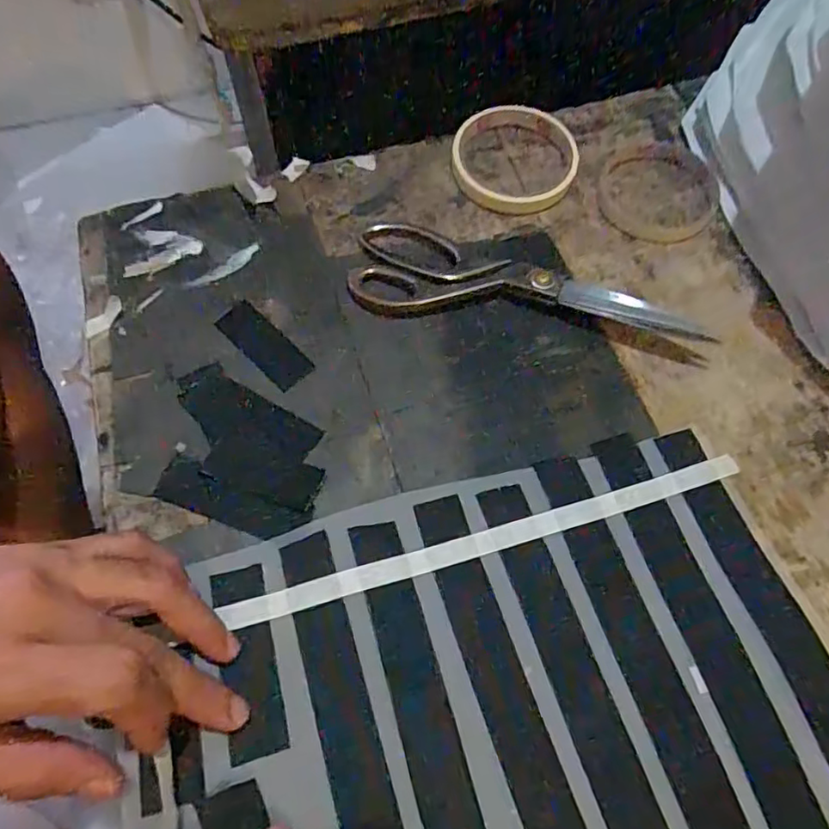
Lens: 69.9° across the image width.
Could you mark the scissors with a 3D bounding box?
[{"bbox_3d":[0.068,-0.086,0.381,0.214,0.016,0.072,9,62,3],"label":"scissors"}]

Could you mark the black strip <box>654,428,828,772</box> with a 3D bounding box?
[{"bbox_3d":[0.194,0.131,0.287,0.028,0.006,0.276,-16,65,-8],"label":"black strip"}]

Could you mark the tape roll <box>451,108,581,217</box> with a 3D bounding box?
[{"bbox_3d":[0.072,-0.183,0.423,0.088,0.016,0.088,1,62,-2],"label":"tape roll"}]

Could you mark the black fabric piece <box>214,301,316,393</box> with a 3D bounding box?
[{"bbox_3d":[-0.092,-0.043,0.362,0.067,0.004,0.025,41,68,18],"label":"black fabric piece"}]

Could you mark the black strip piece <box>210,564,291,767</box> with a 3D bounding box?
[{"bbox_3d":[-0.078,0.114,0.278,0.025,0.007,0.083,-8,64,-17],"label":"black strip piece"}]

